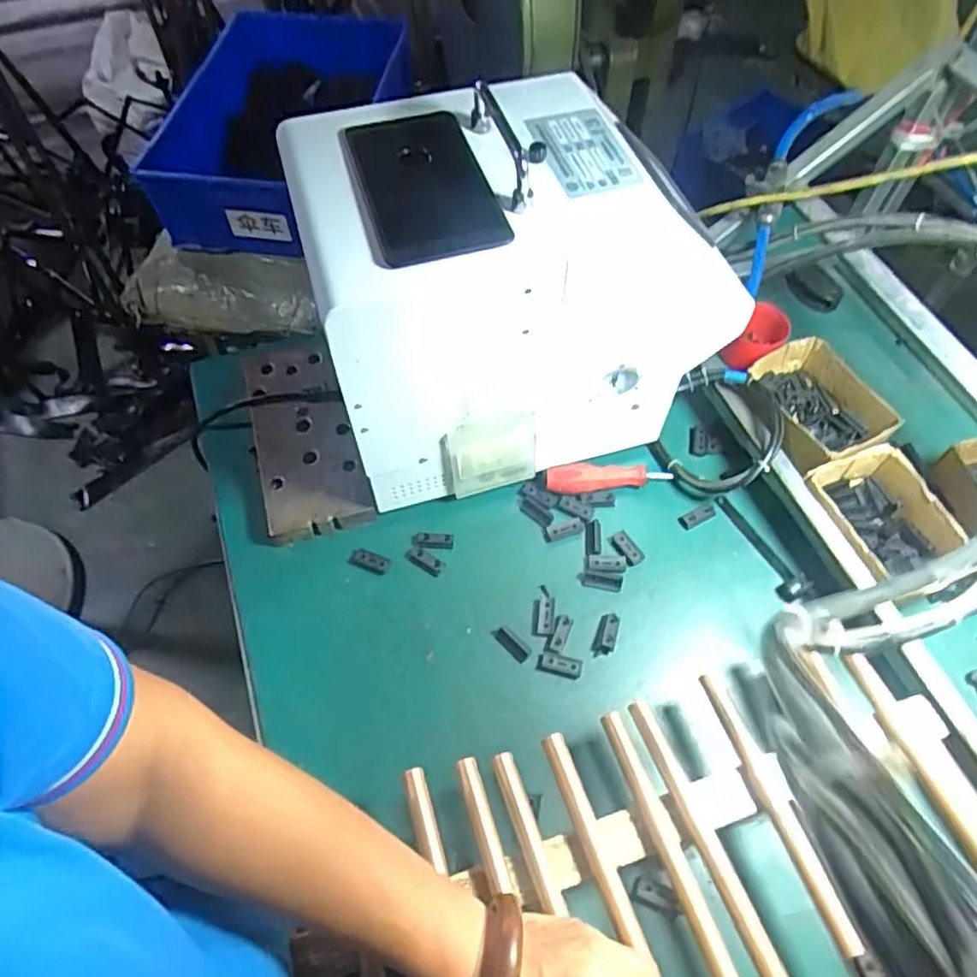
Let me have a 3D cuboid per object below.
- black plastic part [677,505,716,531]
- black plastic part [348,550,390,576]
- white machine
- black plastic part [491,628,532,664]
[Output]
[{"bbox_3d":[0.209,0.028,0.662,0.035,0.005,0.015,-22,62,-12],"label":"black plastic part"},{"bbox_3d":[-0.116,0.071,0.645,0.040,0.006,0.018,18,61,10],"label":"black plastic part"},{"bbox_3d":[0.024,-0.168,0.618,0.327,0.304,0.233,-13,61,-8],"label":"white machine"},{"bbox_3d":[0.021,0.140,0.597,0.015,0.005,0.039,-39,67,-20],"label":"black plastic part"}]

